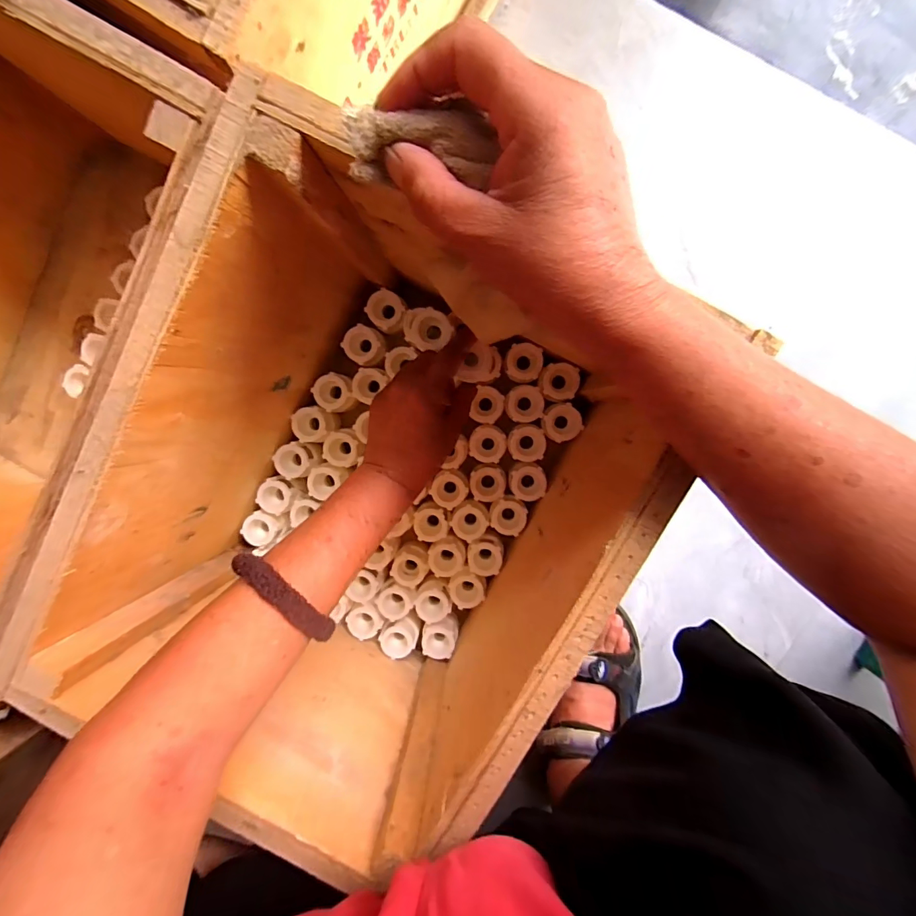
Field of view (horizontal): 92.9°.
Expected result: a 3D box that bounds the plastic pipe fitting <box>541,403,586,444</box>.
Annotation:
[{"bbox_3d":[0.105,-0.037,0.443,0.038,0.019,0.037,-18,94,6],"label":"plastic pipe fitting"}]

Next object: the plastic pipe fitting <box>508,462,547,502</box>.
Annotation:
[{"bbox_3d":[0.072,0.023,0.453,0.037,0.031,0.038,0,96,4],"label":"plastic pipe fitting"}]

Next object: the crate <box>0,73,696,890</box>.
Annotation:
[{"bbox_3d":[-0.067,0.031,0.361,0.316,0.234,0.387,28,97,1],"label":"crate"}]

